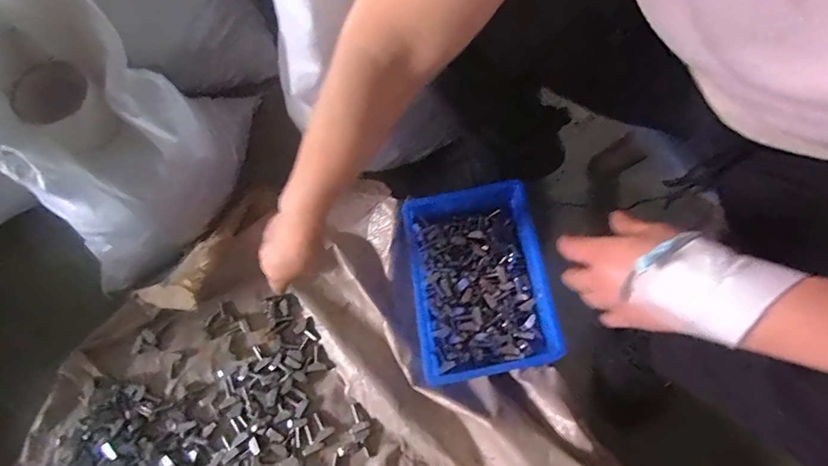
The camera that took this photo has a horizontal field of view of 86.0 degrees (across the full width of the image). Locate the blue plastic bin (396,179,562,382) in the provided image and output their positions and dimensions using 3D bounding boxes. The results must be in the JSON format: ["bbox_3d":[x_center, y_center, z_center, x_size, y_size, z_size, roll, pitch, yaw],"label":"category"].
[{"bbox_3d":[0.083,0.061,0.604,0.179,0.062,0.250,-9,72,-1],"label":"blue plastic bin"}]

